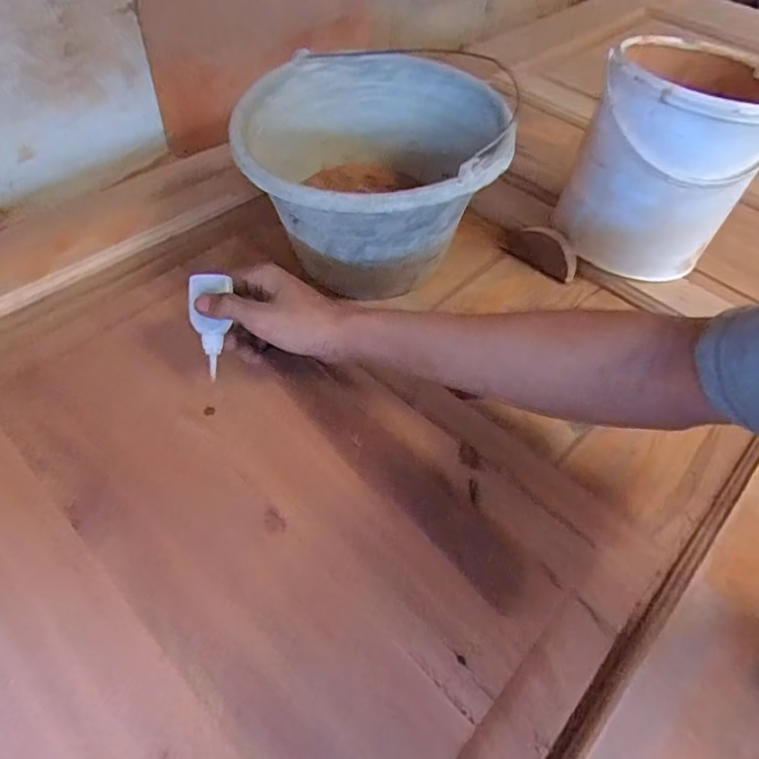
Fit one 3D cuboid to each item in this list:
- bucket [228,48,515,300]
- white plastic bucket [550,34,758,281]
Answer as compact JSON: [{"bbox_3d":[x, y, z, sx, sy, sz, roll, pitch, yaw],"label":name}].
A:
[{"bbox_3d":[-0.006,-0.192,0.530,0.231,0.156,0.235,2,52,-2],"label":"bucket"},{"bbox_3d":[0.307,-0.233,0.570,0.160,0.198,0.175,2,52,-2],"label":"white plastic bucket"}]

